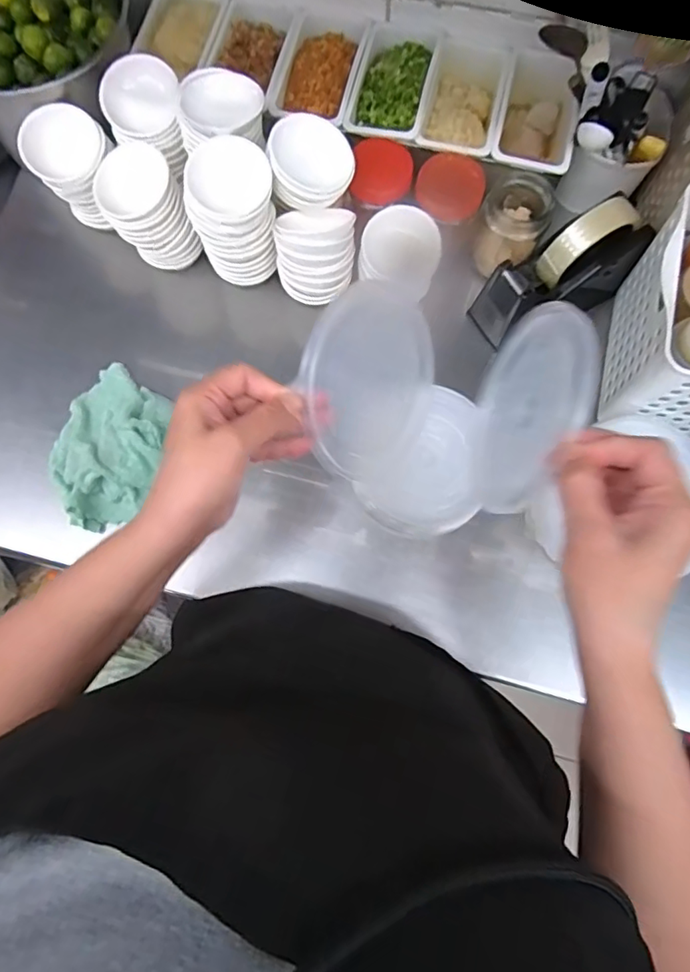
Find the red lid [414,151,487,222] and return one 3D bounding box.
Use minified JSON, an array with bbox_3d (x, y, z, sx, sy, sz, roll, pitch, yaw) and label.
[{"bbox_3d":[0.101,-0.286,0.505,0.062,0.011,0.059,1,103,5],"label":"red lid"}]

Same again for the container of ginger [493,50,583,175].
[{"bbox_3d":[0.188,-0.357,0.531,0.072,0.054,0.136,13,77,4],"label":"container of ginger"}]

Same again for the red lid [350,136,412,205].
[{"bbox_3d":[0.036,-0.296,0.499,0.054,0.025,0.052,0,76,1],"label":"red lid"}]

